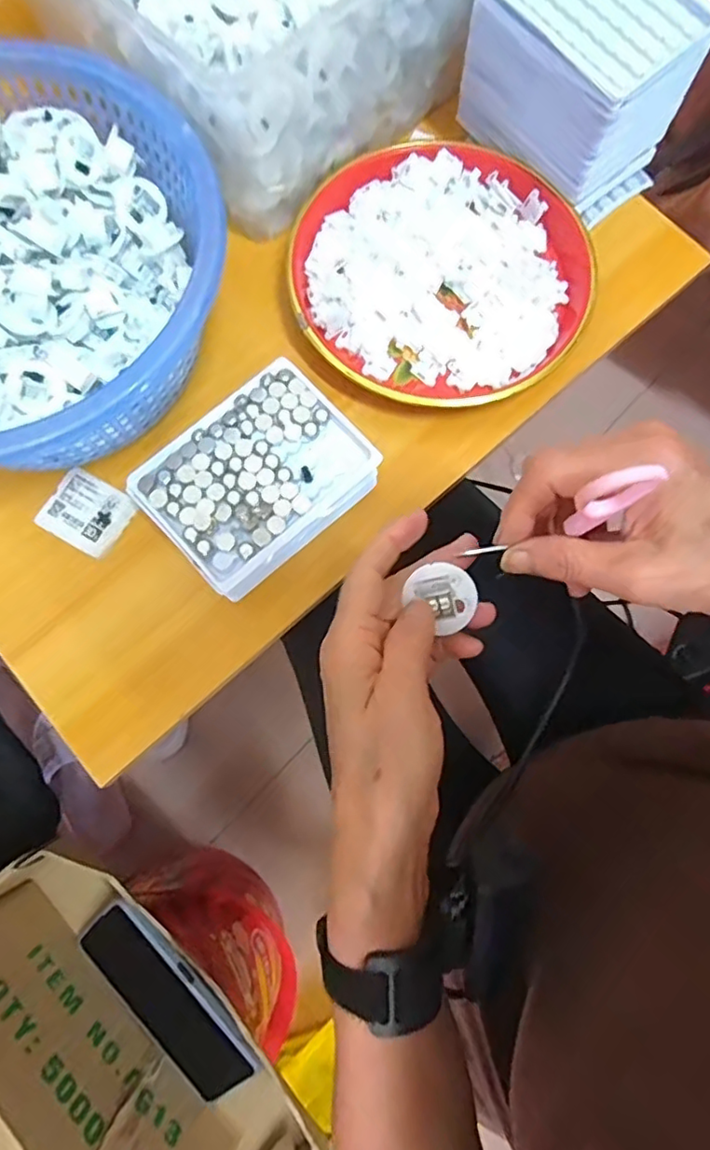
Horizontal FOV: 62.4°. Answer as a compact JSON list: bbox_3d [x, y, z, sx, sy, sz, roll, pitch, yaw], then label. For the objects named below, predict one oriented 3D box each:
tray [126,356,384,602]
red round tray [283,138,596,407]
[{"bbox_3d":[-0.061,-0.059,0.386,0.130,0.055,0.101,-41,82,-8],"label":"tray"},{"bbox_3d":[0.062,-0.225,0.438,0.214,0.025,0.211,0,79,0],"label":"red round tray"}]

